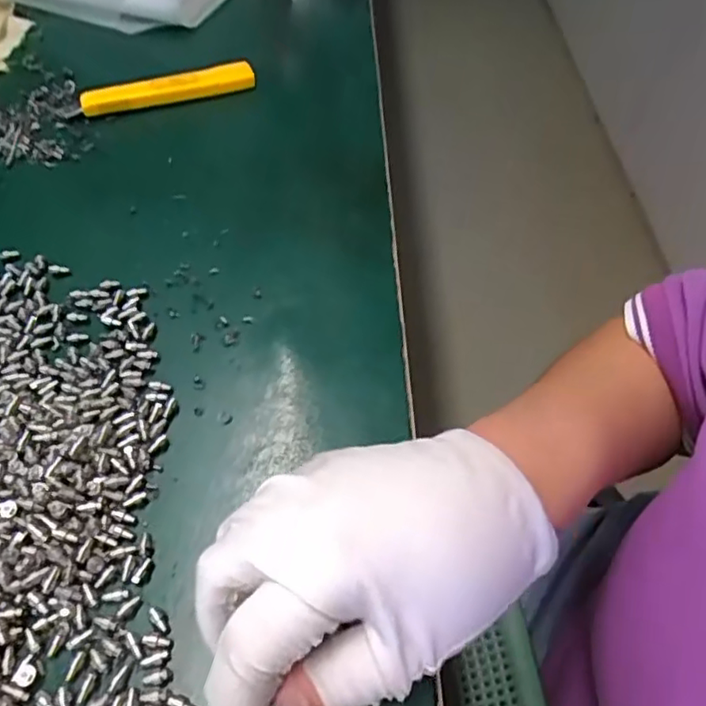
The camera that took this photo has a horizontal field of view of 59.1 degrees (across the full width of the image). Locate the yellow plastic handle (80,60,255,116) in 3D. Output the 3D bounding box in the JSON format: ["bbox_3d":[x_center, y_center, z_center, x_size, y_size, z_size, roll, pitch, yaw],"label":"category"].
[{"bbox_3d":[-0.122,-0.175,0.413,0.111,0.015,0.015,-15,56,-13],"label":"yellow plastic handle"}]

